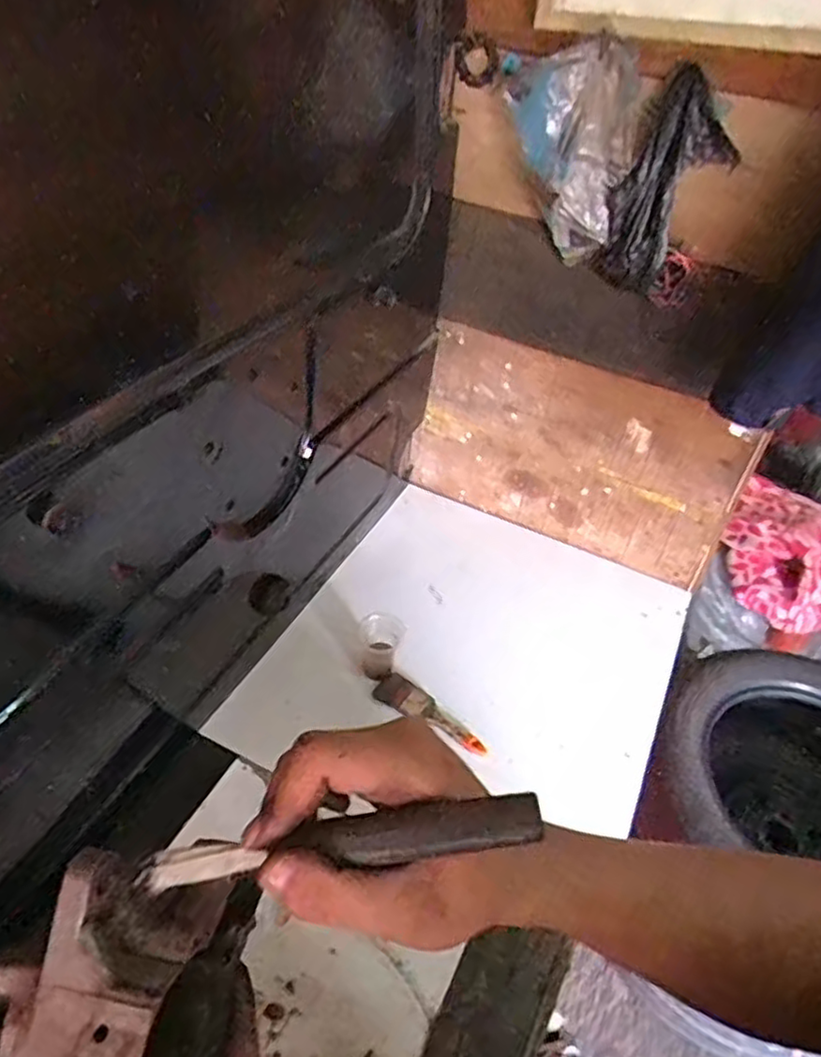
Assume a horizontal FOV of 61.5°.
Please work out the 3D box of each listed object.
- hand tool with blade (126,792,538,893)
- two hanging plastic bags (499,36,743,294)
[{"bbox_3d":[-0.029,0.122,0.268,0.158,0.012,0.018,-11,41,5],"label":"hand tool with blade"},{"bbox_3d":[0.248,-0.467,0.901,0.271,0.256,0.084,32,48,28],"label":"two hanging plastic bags"}]

